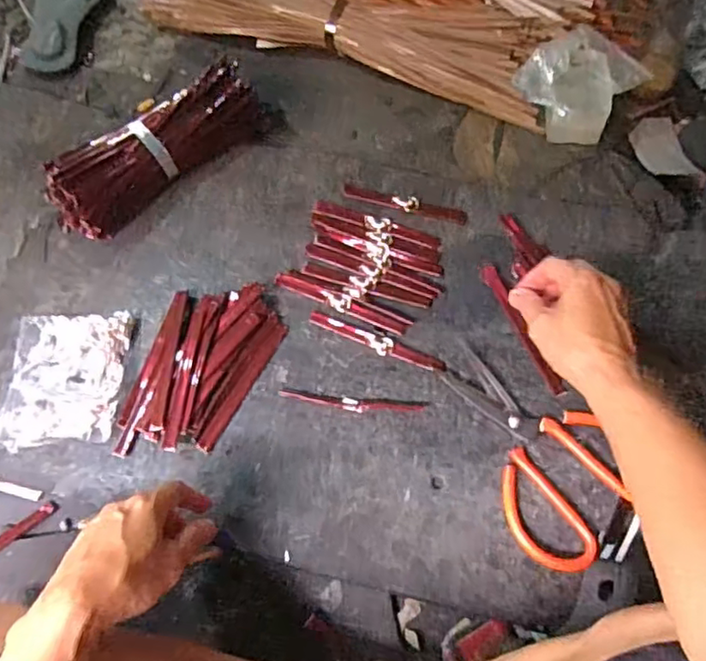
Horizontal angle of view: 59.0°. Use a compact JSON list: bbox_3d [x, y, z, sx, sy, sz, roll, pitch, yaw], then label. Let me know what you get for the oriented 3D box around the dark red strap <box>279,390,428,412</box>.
[{"bbox_3d":[0.000,0.070,0.596,0.138,0.004,0.014,4,69,4],"label":"dark red strap"}]

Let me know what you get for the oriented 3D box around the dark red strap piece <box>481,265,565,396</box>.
[{"bbox_3d":[0.166,-0.002,0.616,0.015,0.004,0.147,-23,71,-7],"label":"dark red strap piece"}]

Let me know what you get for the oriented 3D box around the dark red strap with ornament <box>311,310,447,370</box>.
[{"bbox_3d":[0.024,0.012,0.626,0.141,0.005,0.017,22,71,11],"label":"dark red strap with ornament"}]

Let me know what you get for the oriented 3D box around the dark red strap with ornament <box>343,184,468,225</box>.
[{"bbox_3d":[0.056,-0.138,0.675,0.135,0.004,0.018,16,70,8],"label":"dark red strap with ornament"}]

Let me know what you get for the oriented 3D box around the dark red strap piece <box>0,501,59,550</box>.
[{"bbox_3d":[-0.312,0.186,0.571,0.087,0.004,0.015,-34,63,-21],"label":"dark red strap piece"}]

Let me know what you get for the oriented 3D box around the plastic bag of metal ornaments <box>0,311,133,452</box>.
[{"bbox_3d":[-0.287,0.047,0.620,0.113,0.017,0.138,2,68,3],"label":"plastic bag of metal ornaments"}]

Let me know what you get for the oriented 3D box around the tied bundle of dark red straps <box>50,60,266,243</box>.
[{"bbox_3d":[-0.217,-0.200,0.688,0.257,0.069,0.080,-39,72,-11],"label":"tied bundle of dark red straps"}]

